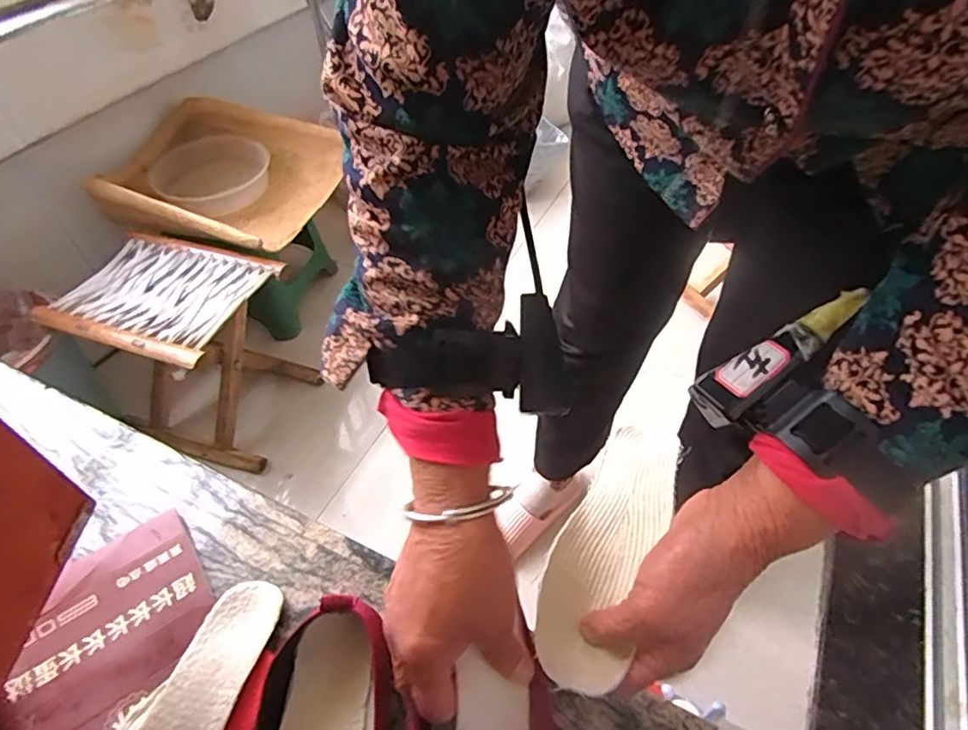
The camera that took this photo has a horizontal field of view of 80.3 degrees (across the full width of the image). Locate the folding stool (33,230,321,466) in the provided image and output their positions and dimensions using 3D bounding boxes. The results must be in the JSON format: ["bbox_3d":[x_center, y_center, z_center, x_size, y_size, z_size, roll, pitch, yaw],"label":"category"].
[{"bbox_3d":[-0.523,-0.023,1.045,0.304,0.305,0.251,13,49,11],"label":"folding stool"}]

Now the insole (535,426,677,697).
[{"bbox_3d":[0.088,0.113,0.392,0.056,0.025,0.211,21,44,18],"label":"insole"}]

